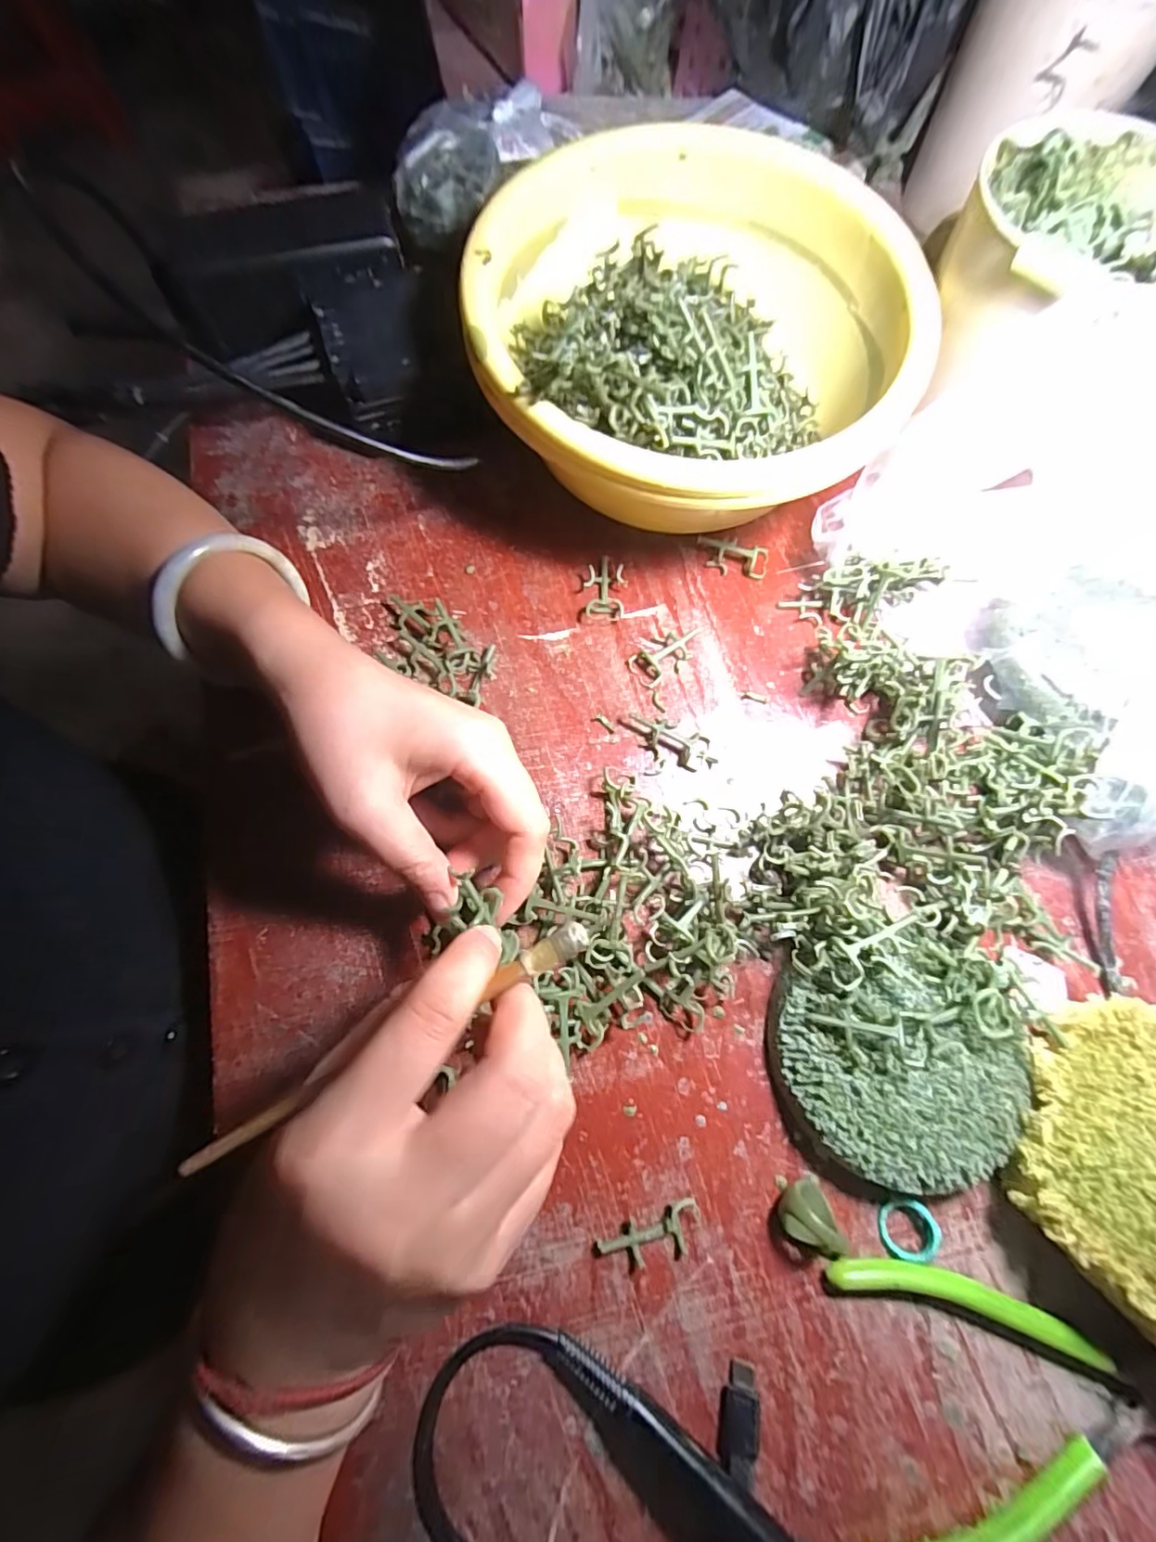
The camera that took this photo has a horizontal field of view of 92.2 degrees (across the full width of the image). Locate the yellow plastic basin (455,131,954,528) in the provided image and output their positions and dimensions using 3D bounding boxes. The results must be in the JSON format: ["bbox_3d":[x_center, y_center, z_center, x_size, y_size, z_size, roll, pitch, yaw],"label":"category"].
[{"bbox_3d":[0.057,-0.227,0.306,0.218,0.104,0.224,0,73,0],"label":"yellow plastic basin"}]

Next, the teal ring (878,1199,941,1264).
[{"bbox_3d":[0.138,0.191,0.231,0.023,0.004,0.021,0,73,0],"label":"teal ring"}]

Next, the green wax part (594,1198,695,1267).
[{"bbox_3d":[0.030,0.193,0.229,0.044,0.007,0.017,-21,74,-6],"label":"green wax part"}]

